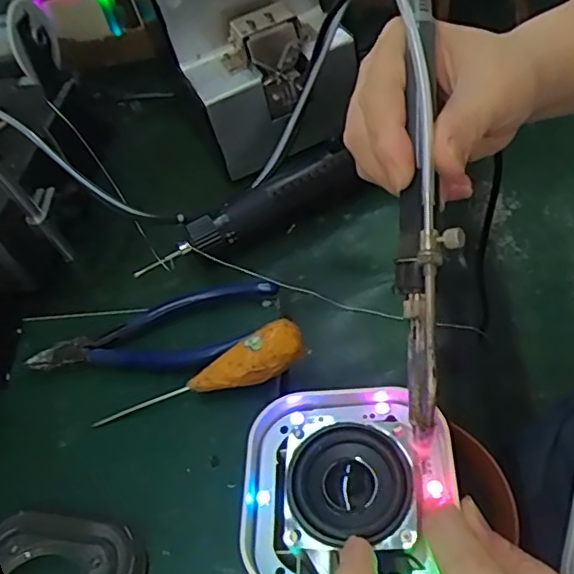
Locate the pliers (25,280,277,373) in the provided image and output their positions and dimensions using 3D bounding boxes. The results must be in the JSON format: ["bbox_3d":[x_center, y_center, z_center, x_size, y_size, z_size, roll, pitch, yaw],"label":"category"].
[{"bbox_3d":[-0.081,0.032,0.358,0.154,0.023,0.051,-16,49,3],"label":"pliers"}]

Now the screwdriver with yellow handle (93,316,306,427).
[{"bbox_3d":[-0.047,0.052,0.330,0.121,0.017,0.022,-26,50,9],"label":"screwdriver with yellow handle"}]

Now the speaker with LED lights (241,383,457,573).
[{"bbox_3d":[0.024,0.084,0.252,0.087,0.029,0.092,-1,50,6],"label":"speaker with LED lights"}]

